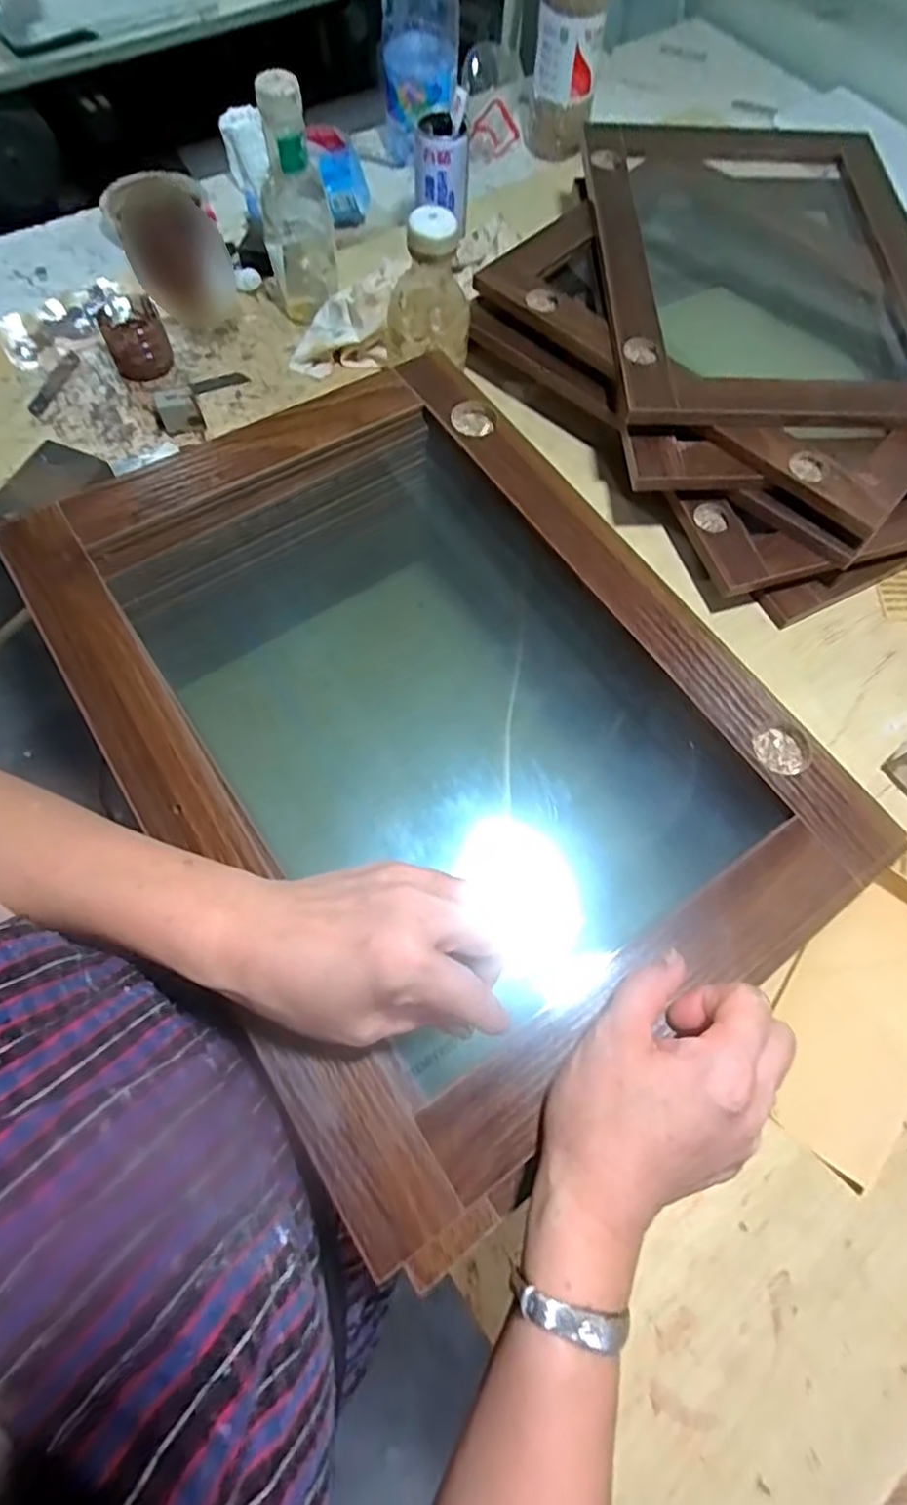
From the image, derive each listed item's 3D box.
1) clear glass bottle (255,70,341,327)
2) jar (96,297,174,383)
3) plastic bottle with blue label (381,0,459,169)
[{"bbox_3d":[-0.157,-0.536,0.631,0.068,0.212,0.057,-8,68,-5],"label":"clear glass bottle"},{"bbox_3d":[-0.341,-0.445,0.670,0.066,0.047,0.082,-21,69,-10],"label":"jar"},{"bbox_3d":[-0.044,-0.884,0.772,0.097,0.217,0.072,2,67,-1],"label":"plastic bottle with blue label"}]

